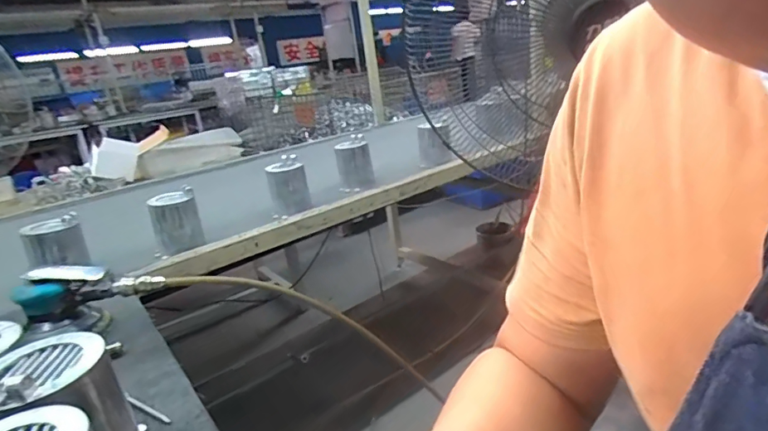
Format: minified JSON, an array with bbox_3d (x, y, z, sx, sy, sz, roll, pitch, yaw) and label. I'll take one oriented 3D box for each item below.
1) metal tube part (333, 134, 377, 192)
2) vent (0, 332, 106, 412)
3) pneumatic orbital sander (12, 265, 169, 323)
[{"bbox_3d":[-0.071,-0.130,1.158,0.084,0.118,0.076,-8,20,0],"label":"metal tube part"},{"bbox_3d":[-0.262,0.111,0.347,0.083,0.020,0.077,-21,24,-33],"label":"vent"},{"bbox_3d":[-0.373,0.089,0.592,0.165,0.065,0.058,-14,21,-18],"label":"pneumatic orbital sander"}]

